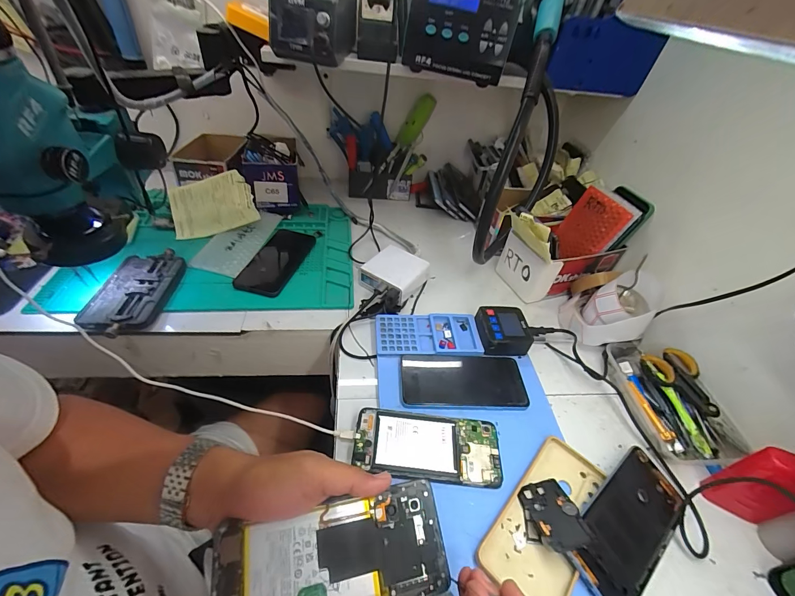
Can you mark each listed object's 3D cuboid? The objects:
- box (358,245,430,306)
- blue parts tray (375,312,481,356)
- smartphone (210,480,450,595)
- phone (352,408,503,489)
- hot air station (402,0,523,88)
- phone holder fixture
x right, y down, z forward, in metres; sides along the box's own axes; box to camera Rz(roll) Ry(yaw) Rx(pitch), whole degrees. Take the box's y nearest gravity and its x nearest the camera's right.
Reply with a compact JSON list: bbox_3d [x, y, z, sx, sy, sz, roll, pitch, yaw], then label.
[{"bbox_3d":[-0.008,-0.039,0.572,0.087,0.037,0.097,31,49,23],"label":"box"},{"bbox_3d":[0.044,0.056,0.501,0.149,0.017,0.072,2,44,-6],"label":"blue parts tray"},{"bbox_3d":[-0.046,0.193,0.254,0.163,0.004,0.072,-6,62,-15],"label":"smartphone"},{"bbox_3d":[0.034,0.165,0.386,0.158,0.010,0.070,6,44,-1],"label":"phone"},{"bbox_3d":[0.087,-0.414,0.510,0.158,0.122,0.180,9,44,2],"label":"hot air station"},{"bbox_3d":[-0.386,-0.013,0.507,0.092,0.028,0.168,1,44,-7],"label":"phone holder fixture"}]

